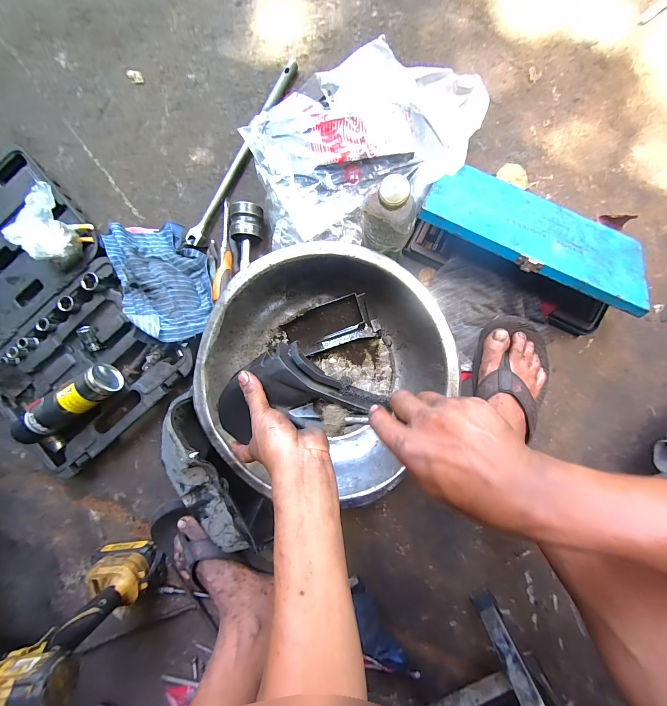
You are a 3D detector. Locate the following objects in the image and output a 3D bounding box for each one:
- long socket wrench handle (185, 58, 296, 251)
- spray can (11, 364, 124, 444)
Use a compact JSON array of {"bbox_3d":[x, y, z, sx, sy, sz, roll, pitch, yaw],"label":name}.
[{"bbox_3d":[-0.151,-0.330,0.506,0.021,0.023,0.339,30,92,3],"label":"long socket wrench handle"},{"bbox_3d":[-0.426,0.084,0.479,0.187,0.060,0.053,-32,91,2],"label":"spray can"}]

